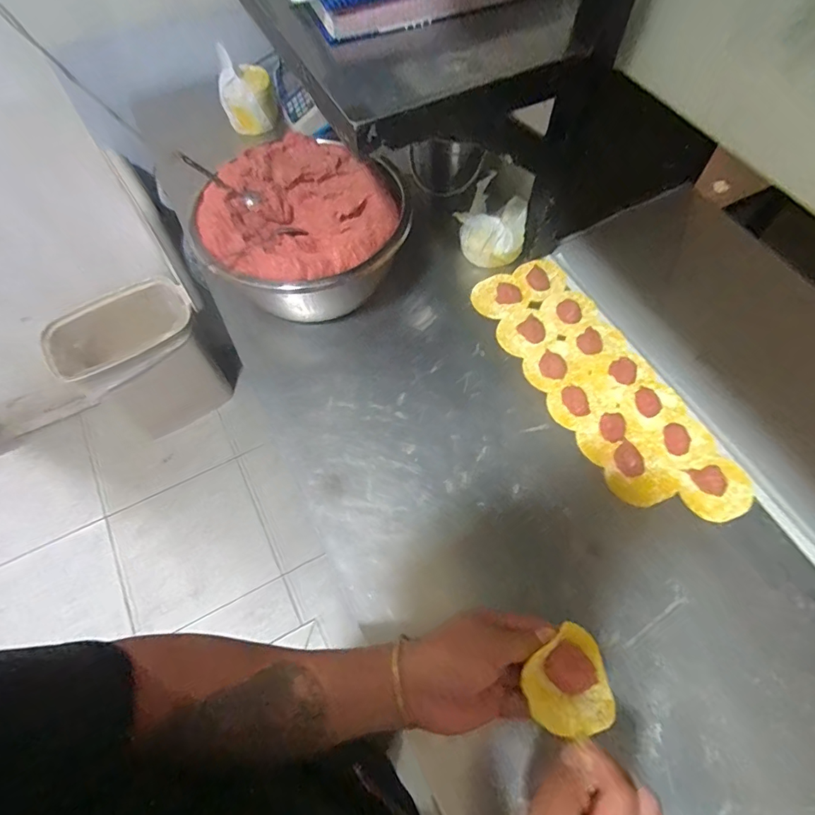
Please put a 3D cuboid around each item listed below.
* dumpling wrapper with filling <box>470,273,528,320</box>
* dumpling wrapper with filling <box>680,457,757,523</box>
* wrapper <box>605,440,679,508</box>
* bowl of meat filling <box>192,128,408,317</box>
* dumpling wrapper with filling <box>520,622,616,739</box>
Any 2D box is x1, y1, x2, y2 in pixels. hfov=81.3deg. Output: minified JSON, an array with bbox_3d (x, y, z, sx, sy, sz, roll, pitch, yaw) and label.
[{"bbox_3d":[0.137,-0.167,0.714,0.081,0.008,0.075,-1,64,1],"label":"dumpling wrapper with filling"},{"bbox_3d":[0.373,0.095,0.566,0.080,0.016,0.072,-19,65,-7],"label":"dumpling wrapper with filling"},{"bbox_3d":[0.288,0.081,0.584,0.082,0.010,0.079,-1,64,1],"label":"wrapper"},{"bbox_3d":[-0.137,-0.241,0.661,0.255,0.129,0.242,-1,62,1],"label":"bowl of meat filling"},{"bbox_3d":[0.128,0.218,0.381,0.068,0.019,0.073,-9,64,-3],"label":"dumpling wrapper with filling"}]

